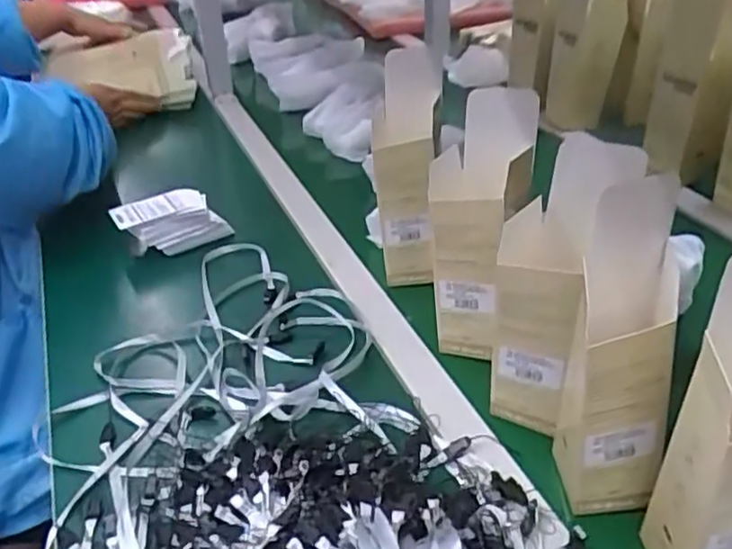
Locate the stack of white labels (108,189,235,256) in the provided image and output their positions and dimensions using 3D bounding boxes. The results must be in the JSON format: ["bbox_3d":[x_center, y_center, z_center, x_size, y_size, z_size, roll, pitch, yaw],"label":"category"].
[{"bbox_3d":[-0.233,-0.064,0.814,0.121,0.044,0.079,-18,37,-30],"label":"stack of white labels"}]

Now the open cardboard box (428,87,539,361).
[{"bbox_3d":[0.100,-0.047,0.604,0.067,0.215,0.099,14,33,18],"label":"open cardboard box"}]

